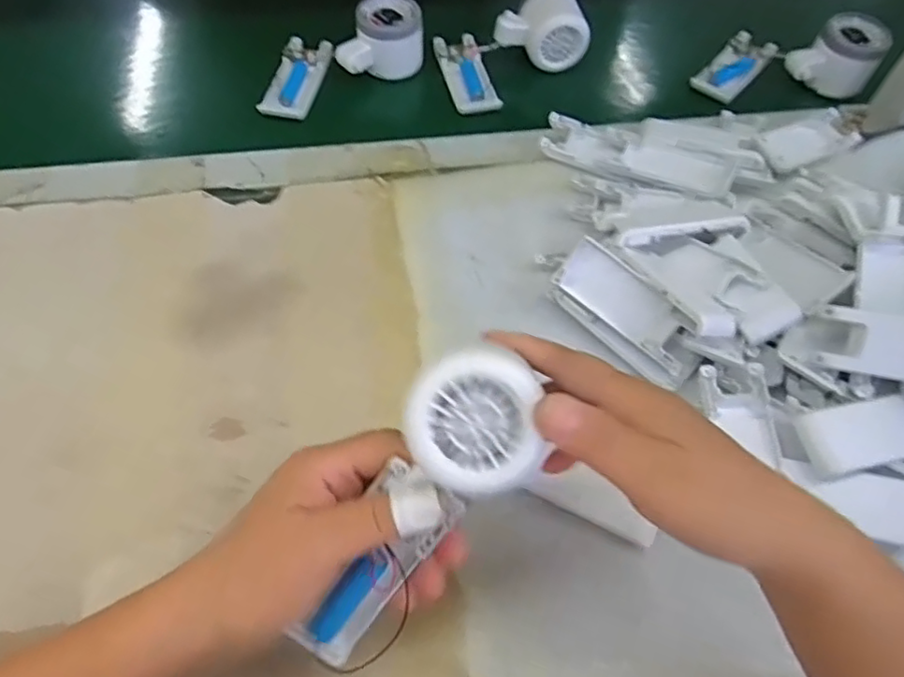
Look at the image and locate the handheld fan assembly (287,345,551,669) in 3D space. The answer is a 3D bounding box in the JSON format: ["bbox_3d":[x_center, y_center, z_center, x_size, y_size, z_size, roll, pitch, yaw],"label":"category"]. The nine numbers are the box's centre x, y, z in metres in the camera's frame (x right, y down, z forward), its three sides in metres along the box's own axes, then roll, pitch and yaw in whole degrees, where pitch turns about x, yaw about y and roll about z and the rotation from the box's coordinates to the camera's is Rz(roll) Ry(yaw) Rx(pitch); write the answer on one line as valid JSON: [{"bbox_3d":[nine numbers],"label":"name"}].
[{"bbox_3d":[-0.016,0.080,0.263,0.050,0.168,0.031,38,24,17],"label":"handheld fan assembly"}]

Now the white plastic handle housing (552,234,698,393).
[{"bbox_3d":[0.121,-0.016,0.421,0.109,0.020,0.051,41,108,10],"label":"white plastic handle housing"}]

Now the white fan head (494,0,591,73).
[{"bbox_3d":[0.088,-0.297,0.586,0.084,0.045,0.055,10,63,4],"label":"white fan head"}]

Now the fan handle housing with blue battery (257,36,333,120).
[{"bbox_3d":[-0.143,-0.245,0.574,0.041,0.017,0.101,12,63,4],"label":"fan handle housing with blue battery"}]

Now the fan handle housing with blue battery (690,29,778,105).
[{"bbox_3d":[0.282,-0.272,0.607,0.044,0.015,0.103,37,68,16],"label":"fan handle housing with blue battery"}]

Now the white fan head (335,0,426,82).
[{"bbox_3d":[-0.065,-0.277,0.569,0.079,0.052,0.056,-5,63,-4],"label":"white fan head"}]

